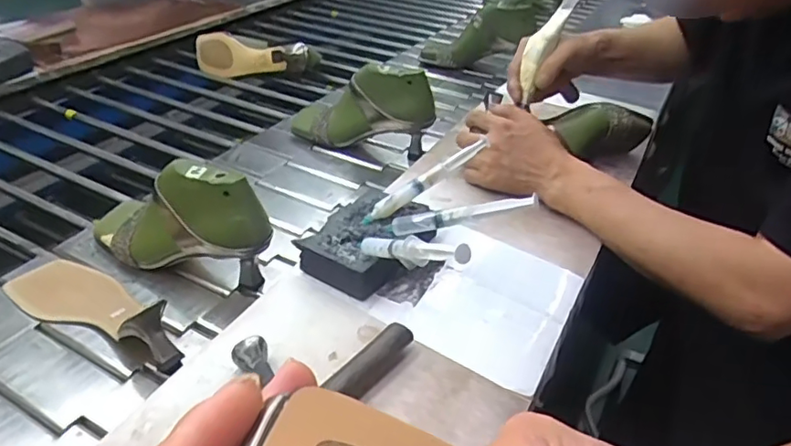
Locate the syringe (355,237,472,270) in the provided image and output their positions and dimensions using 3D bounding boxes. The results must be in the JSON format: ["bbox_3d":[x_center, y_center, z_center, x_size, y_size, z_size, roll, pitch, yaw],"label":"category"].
[{"bbox_3d":[0.006,0.023,0.476,0.014,0.021,0.158,-22,13,-32],"label":"syringe"}]

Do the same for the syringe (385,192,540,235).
[{"bbox_3d":[0.056,-0.008,0.527,0.142,0.017,0.011,-11,28,24],"label":"syringe"}]

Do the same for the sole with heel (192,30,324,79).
[{"bbox_3d":[-0.276,-0.314,1.109,0.238,0.074,0.056,10,37,13],"label":"sole with heel"}]

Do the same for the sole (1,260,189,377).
[{"bbox_3d":[-0.292,0.075,0.556,0.232,0.050,0.078,25,40,29],"label":"sole"}]

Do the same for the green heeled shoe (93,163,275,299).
[{"bbox_3d":[-0.225,-0.010,0.619,0.222,0.136,0.080,12,23,16],"label":"green heeled shoe"}]

